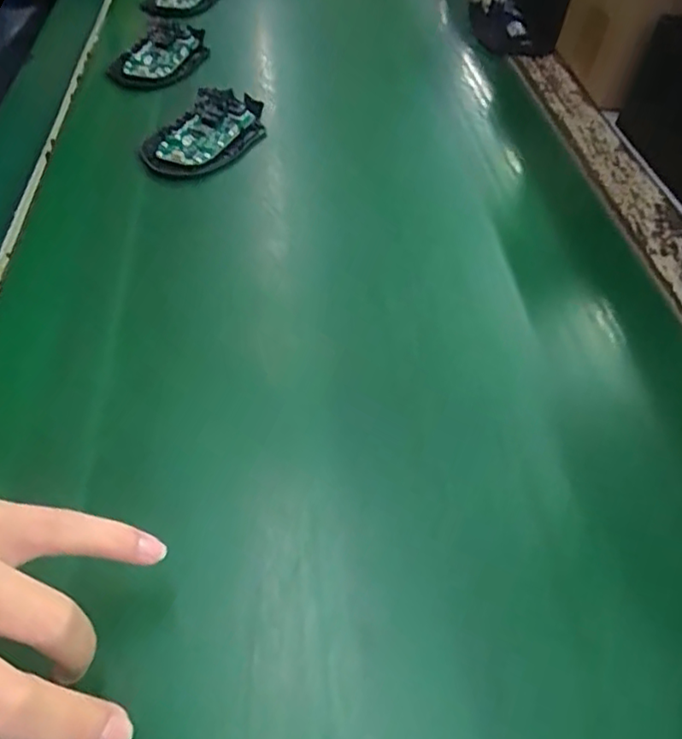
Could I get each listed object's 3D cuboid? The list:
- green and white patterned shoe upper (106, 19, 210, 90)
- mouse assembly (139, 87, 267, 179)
[{"bbox_3d":[-0.175,-0.306,0.590,0.065,0.022,0.134,12,51,6],"label":"green and white patterned shoe upper"},{"bbox_3d":[-0.108,-0.190,0.485,0.068,0.017,0.113,22,53,17],"label":"mouse assembly"}]

